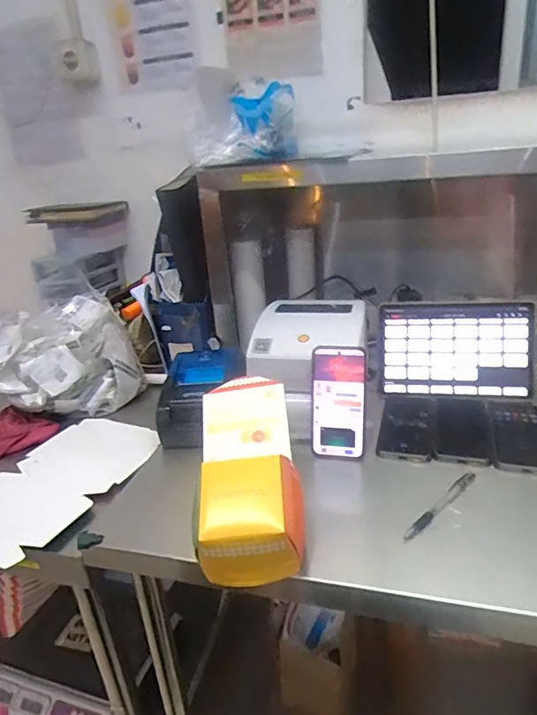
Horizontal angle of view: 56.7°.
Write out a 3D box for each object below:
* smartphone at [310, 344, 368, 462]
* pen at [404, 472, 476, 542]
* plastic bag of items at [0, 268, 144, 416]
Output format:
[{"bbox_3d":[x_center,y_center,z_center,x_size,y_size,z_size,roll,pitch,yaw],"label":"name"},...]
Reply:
[{"bbox_3d":[0.103,0.067,0.725,0.080,0.167,0.010,2,11,13],"label":"smartphone"},{"bbox_3d":[0.220,0.182,0.628,0.014,0.012,0.152,18,32,42],"label":"pen"},{"bbox_3d":[-0.421,-0.023,0.970,0.283,0.240,0.201,-20,27,-32],"label":"plastic bag of items"}]

